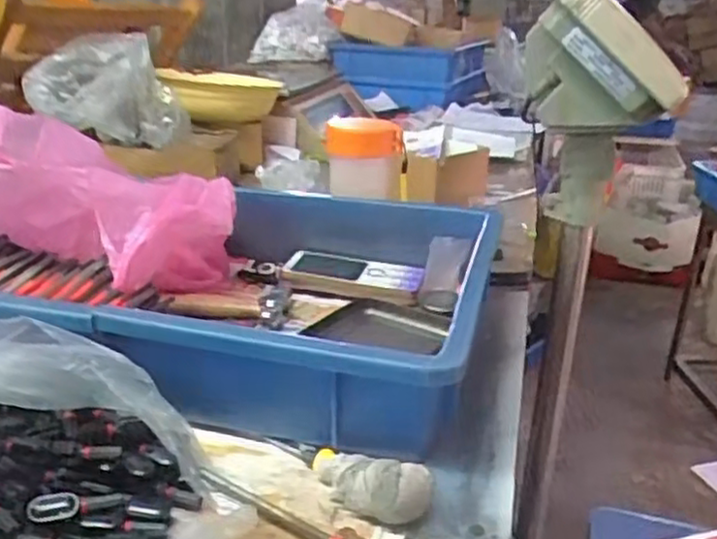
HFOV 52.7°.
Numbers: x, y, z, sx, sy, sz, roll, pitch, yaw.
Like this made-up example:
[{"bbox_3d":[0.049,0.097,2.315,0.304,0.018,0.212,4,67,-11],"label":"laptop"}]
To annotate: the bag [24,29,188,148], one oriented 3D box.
[{"bbox_3d":[-0.308,-0.218,0.870,0.163,0.109,0.161,-9,24,-25],"label":"bag"}]

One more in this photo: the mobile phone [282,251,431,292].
[{"bbox_3d":[-0.005,0.003,0.640,0.128,0.014,0.056,5,22,8],"label":"mobile phone"}]

